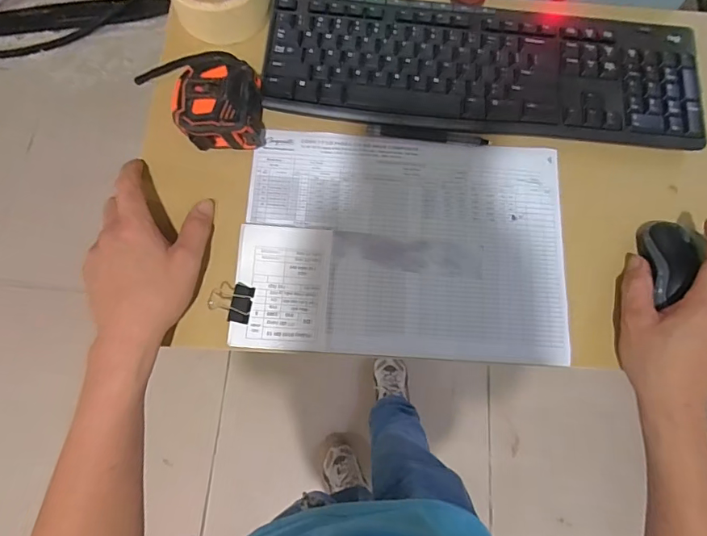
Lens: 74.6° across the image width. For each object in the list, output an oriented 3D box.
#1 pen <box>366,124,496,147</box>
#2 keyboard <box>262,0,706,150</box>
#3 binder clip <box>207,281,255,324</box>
[{"bbox_3d":[0.073,-0.130,0.454,0.117,0.007,0.010,7,72,1],"label":"pen"},{"bbox_3d":[0.128,-0.204,0.468,0.420,0.031,0.141,5,72,0],"label":"keyboard"},{"bbox_3d":[-0.107,0.029,0.403,0.038,0.012,0.033,9,72,1],"label":"binder clip"}]

